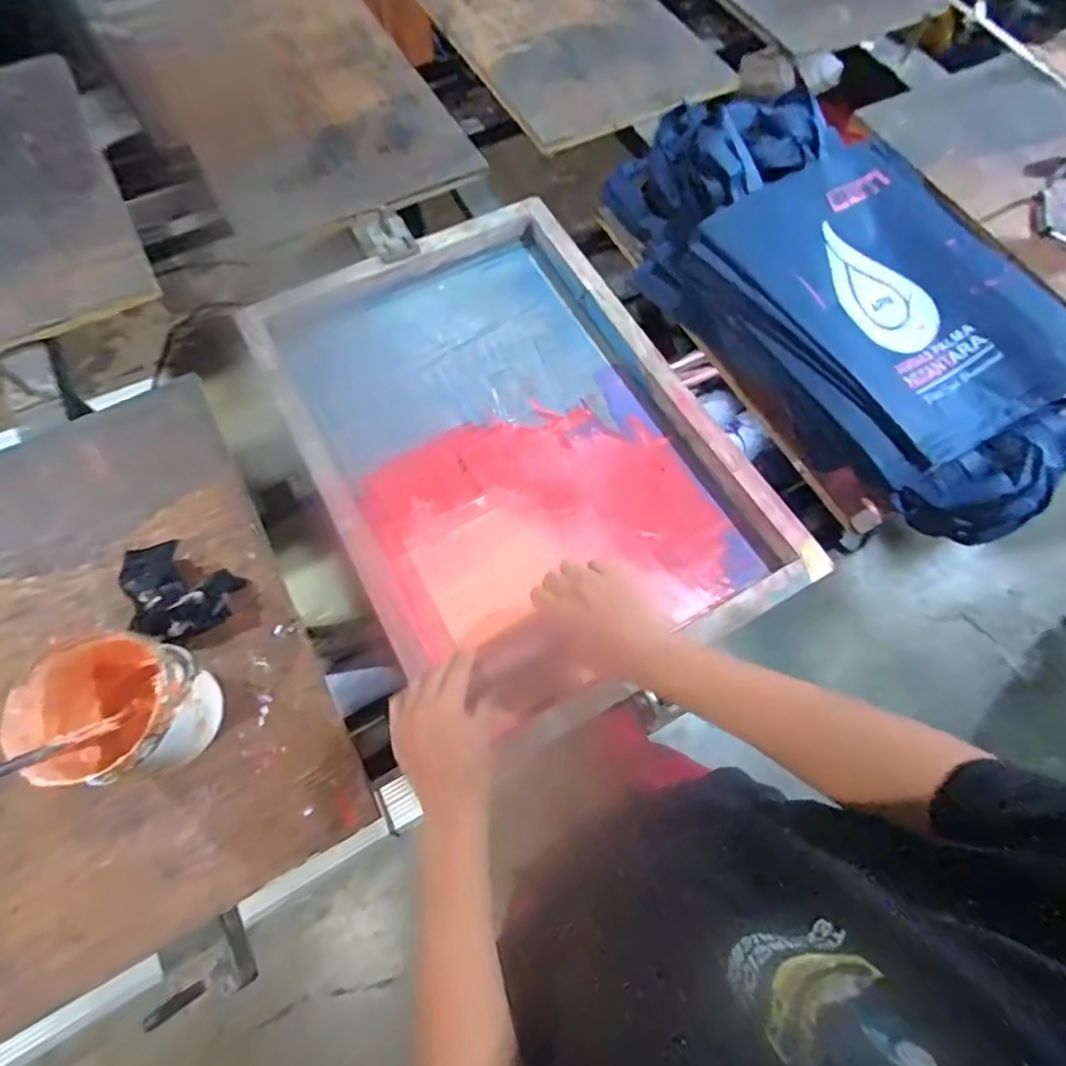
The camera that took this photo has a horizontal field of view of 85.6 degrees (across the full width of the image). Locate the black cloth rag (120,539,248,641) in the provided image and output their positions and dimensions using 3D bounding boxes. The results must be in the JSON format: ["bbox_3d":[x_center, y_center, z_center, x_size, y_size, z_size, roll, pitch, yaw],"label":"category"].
[{"bbox_3d":[-0.381,0.064,0.614,0.117,0.046,0.096,16,69,7],"label":"black cloth rag"}]

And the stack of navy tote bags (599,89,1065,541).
[{"bbox_3d":[0.374,-0.312,0.725,0.280,0.139,0.692,-31,70,-11],"label":"stack of navy tote bags"}]

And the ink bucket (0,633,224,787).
[{"bbox_3d":[-0.371,0.165,0.529,0.124,0.123,0.117,0,68,1],"label":"ink bucket"}]

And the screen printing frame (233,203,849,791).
[{"bbox_3d":[-0.031,-0.118,0.704,0.448,0.051,0.643,-28,70,-10],"label":"screen printing frame"}]

